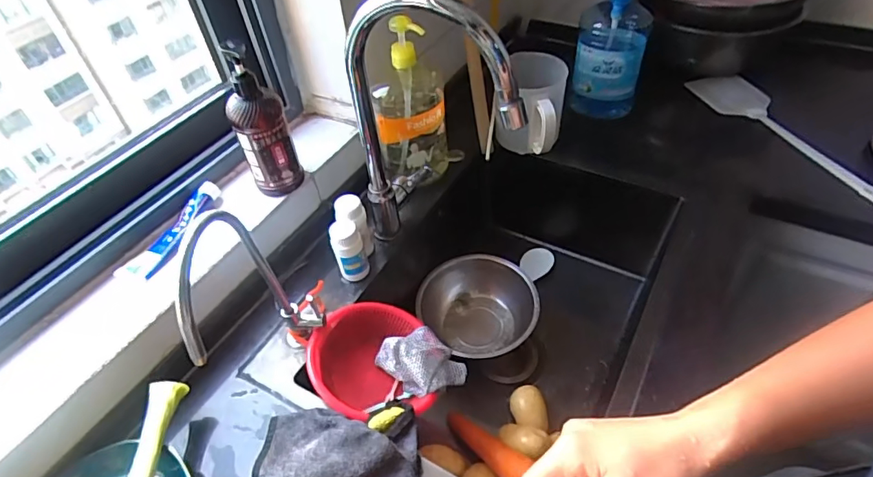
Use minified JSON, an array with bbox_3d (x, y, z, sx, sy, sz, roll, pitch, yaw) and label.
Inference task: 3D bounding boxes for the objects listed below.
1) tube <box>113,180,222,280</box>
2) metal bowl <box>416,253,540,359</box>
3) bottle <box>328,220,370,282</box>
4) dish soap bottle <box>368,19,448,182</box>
[{"bbox_3d":[-0.354,-0.013,0.694,0.051,0.027,0.172,16,50,18],"label":"tube"},{"bbox_3d":[0.078,0.128,0.883,0.171,0.087,0.191,-35,54,-26],"label":"metal bowl"},{"bbox_3d":[-0.123,0.020,0.721,0.043,0.090,0.043,-21,49,-15],"label":"bottle"},{"bbox_3d":[-0.041,-0.214,0.804,0.111,0.249,0.095,-3,47,2],"label":"dish soap bottle"}]

